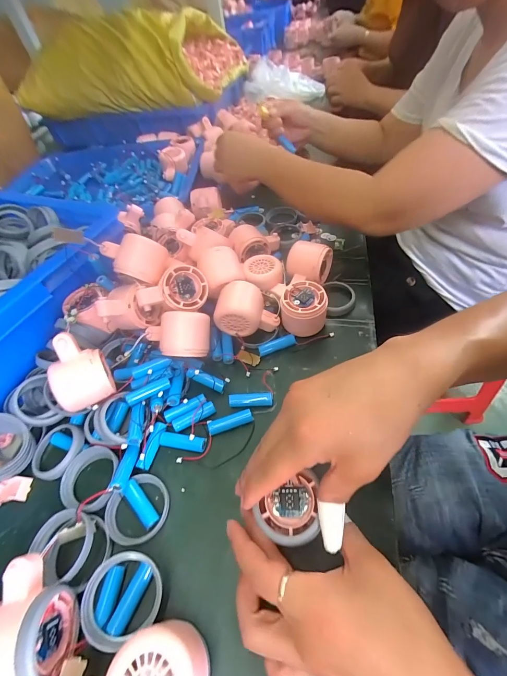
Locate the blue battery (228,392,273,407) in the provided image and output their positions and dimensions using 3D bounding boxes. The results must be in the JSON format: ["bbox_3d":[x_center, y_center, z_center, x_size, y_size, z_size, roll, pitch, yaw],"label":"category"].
[{"bbox_3d":[-0.003,0.071,0.352,0.049,0.014,0.015,-3,51,6],"label":"blue battery"}]

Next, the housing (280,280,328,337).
[{"bbox_3d":[0.065,-0.035,0.399,0.058,0.052,0.059,5,53,12],"label":"housing"}]

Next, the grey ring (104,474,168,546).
[{"bbox_3d":[-0.112,0.165,0.296,0.059,0.009,0.058,-4,51,5],"label":"grey ring"}]

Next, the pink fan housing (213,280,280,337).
[{"bbox_3d":[-0.007,-0.035,0.396,0.084,0.055,0.049,17,48,-12],"label":"pink fan housing"}]

